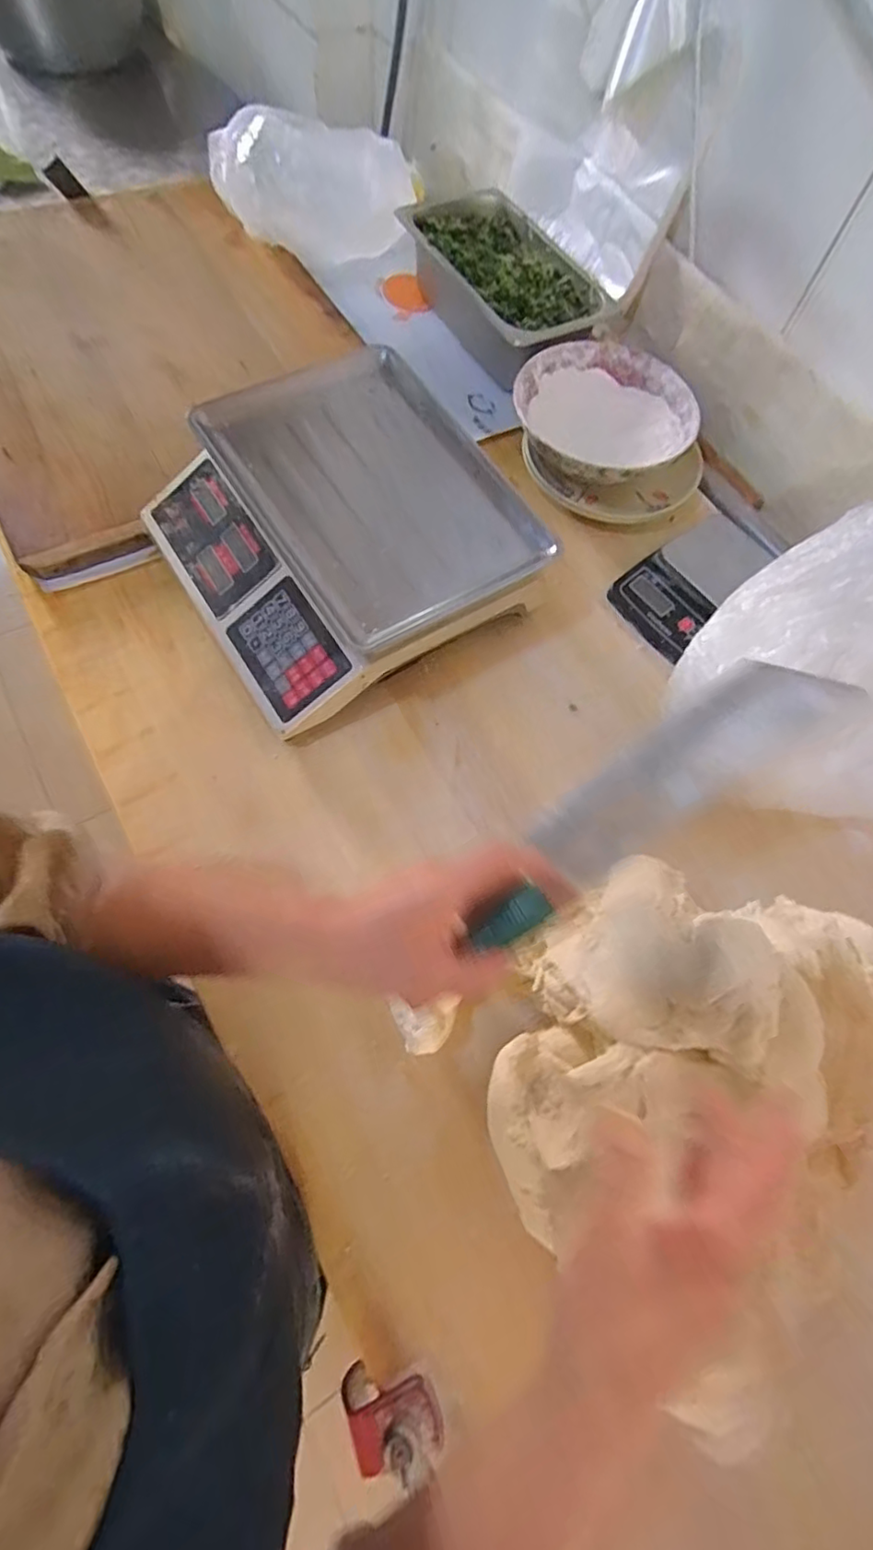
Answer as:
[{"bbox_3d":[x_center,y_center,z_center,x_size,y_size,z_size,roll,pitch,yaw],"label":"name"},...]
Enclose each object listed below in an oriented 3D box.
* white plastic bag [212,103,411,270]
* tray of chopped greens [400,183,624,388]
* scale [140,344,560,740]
[{"bbox_3d":[-0.172,-0.776,0.806,0.275,0.151,0.097,1,67,-5],"label":"white plastic bag"},{"bbox_3d":[0.096,-0.665,0.830,0.187,0.074,0.322,-26,72,-13],"label":"tray of chopped greens"},{"bbox_3d":[-0.096,-0.246,0.624,0.324,0.133,0.320,-31,73,-16],"label":"scale"}]

